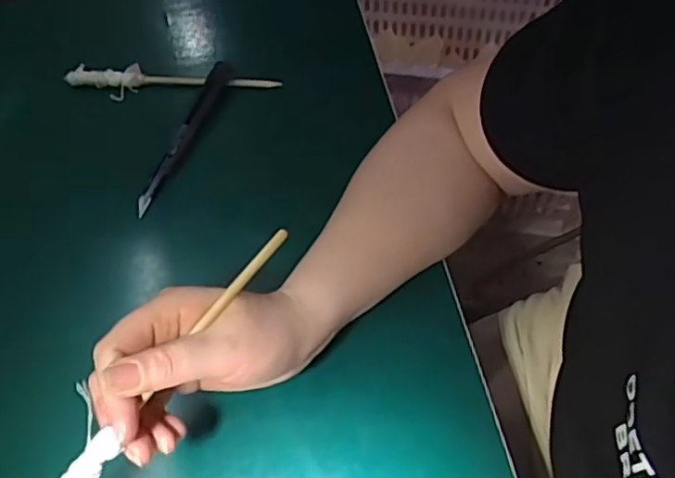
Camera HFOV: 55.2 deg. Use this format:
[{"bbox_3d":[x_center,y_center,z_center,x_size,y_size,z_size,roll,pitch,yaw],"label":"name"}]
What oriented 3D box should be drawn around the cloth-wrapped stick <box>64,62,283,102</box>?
[{"bbox_3d":[-0.144,-0.138,0.561,0.183,0.012,0.025,4,58,5],"label":"cloth-wrapped stick"}]

